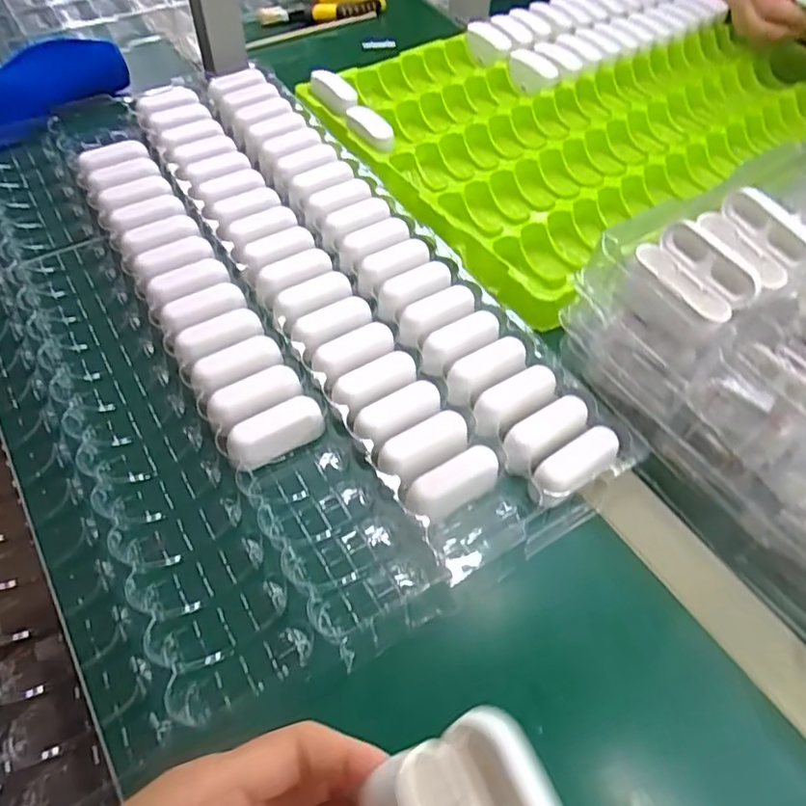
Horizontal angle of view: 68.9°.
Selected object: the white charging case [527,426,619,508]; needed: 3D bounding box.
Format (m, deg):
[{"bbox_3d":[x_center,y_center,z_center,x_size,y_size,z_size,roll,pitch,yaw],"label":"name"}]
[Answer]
[{"bbox_3d":[0.107,0.043,0.371,0.064,0.027,0.025,-31,61,-22],"label":"white charging case"}]

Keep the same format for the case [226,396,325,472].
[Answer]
[{"bbox_3d":[-0.083,0.019,0.381,0.063,0.021,0.023,-29,61,-21],"label":"case"}]

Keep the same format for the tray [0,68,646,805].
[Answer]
[{"bbox_3d":[-0.158,-0.076,0.451,0.381,0.034,0.565,-25,59,-19],"label":"tray"}]

